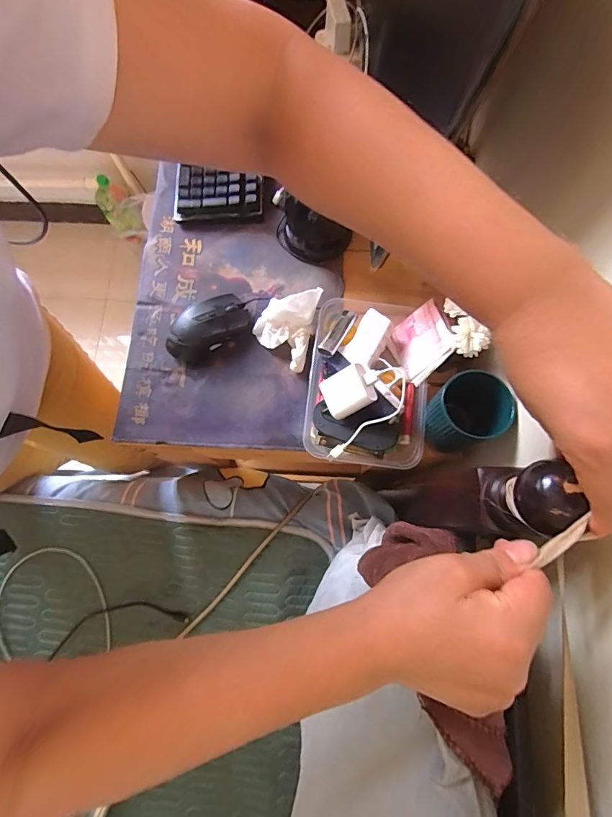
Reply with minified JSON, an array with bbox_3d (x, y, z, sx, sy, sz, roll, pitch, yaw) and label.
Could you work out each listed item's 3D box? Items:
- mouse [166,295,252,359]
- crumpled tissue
[{"bbox_3d":[-0.133,-0.110,0.550,0.116,0.036,0.062,-26,77,-5],"label":"mouse"},{"bbox_3d":[-0.031,-0.105,0.529,0.079,0.071,0.085,17,78,5],"label":"crumpled tissue"}]

